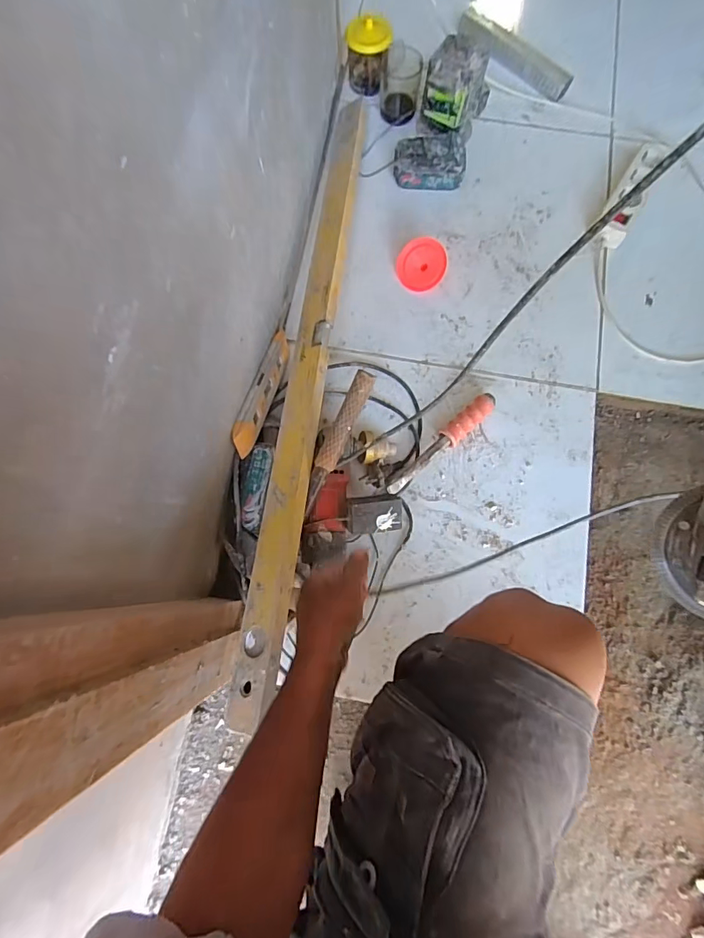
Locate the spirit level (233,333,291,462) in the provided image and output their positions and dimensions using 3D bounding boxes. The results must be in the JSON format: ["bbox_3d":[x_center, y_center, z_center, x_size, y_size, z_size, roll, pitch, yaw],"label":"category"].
[{"bbox_3d":[-0.122,-0.116,0.641,0.022,0.045,0.219,10,55,3],"label":"spirit level"}]

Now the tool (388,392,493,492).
[{"bbox_3d":[0.131,-0.037,0.666,0.205,0.035,0.032,-43,79,-9],"label":"tool"}]

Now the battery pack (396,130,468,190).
[{"bbox_3d":[0.133,-0.523,0.778,0.119,0.048,0.085,2,76,1],"label":"battery pack"}]

